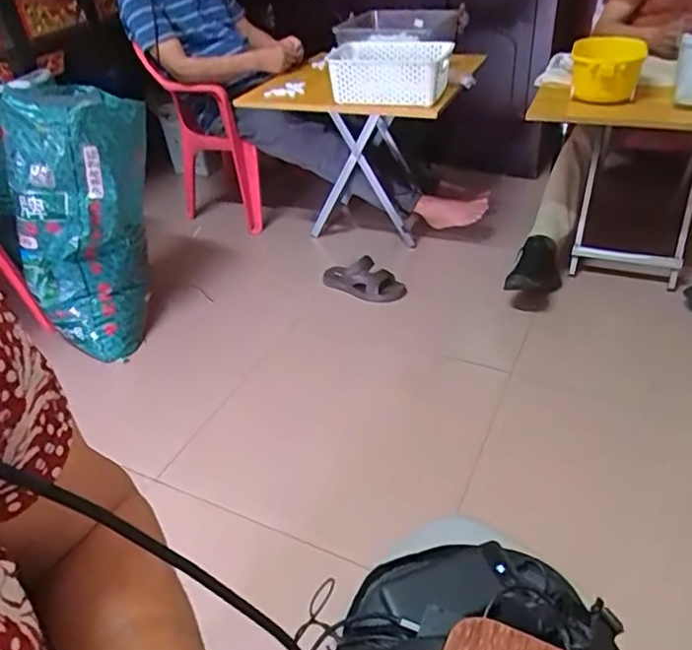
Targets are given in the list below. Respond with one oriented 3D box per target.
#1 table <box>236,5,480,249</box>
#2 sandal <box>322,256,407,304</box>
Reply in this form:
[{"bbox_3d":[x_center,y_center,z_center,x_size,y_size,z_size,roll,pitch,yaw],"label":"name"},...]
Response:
[{"bbox_3d":[0.090,-0.597,1.814,0.554,0.618,0.606,16,42,25],"label":"table"},{"bbox_3d":[0.058,-0.130,1.733,0.230,0.089,0.117,22,44,31],"label":"sandal"}]

